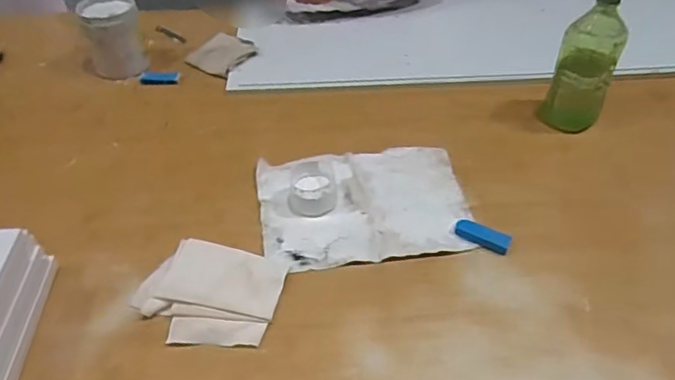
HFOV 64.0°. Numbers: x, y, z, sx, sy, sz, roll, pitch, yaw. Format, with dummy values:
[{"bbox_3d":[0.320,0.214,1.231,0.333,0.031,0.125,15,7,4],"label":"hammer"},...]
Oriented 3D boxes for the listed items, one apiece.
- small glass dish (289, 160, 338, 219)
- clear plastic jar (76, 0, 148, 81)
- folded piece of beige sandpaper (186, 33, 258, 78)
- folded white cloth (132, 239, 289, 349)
[{"bbox_3d":[-0.035,-0.005,0.729,0.065,0.039,0.077,-6,43,-5],"label":"small glass dish"},{"bbox_3d":[-0.403,-0.274,0.982,0.100,0.119,0.099,-14,44,-14],"label":"clear plastic jar"},{"bbox_3d":[-0.216,-0.257,1.021,0.108,0.014,0.110,24,48,25],"label":"folded piece of beige sandpaper"},{"bbox_3d":[-0.144,0.115,0.617,0.151,0.015,0.125,8,43,10],"label":"folded white cloth"}]

